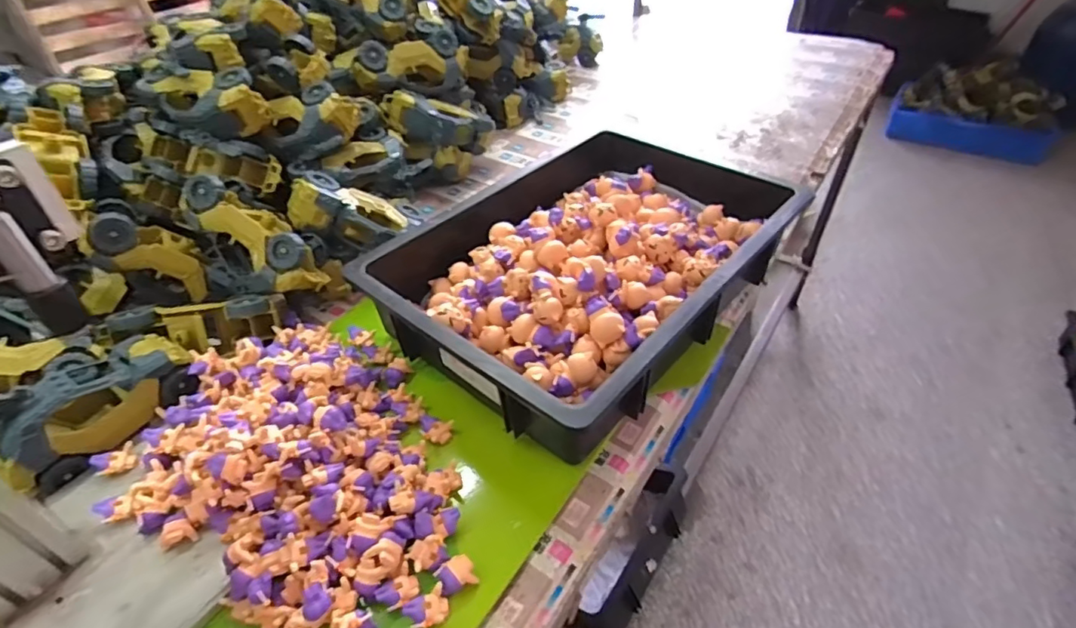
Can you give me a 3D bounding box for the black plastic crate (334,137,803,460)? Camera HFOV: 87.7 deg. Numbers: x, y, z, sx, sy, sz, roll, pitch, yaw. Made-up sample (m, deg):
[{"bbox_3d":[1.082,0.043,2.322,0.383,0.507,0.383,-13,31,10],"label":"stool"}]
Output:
[{"bbox_3d":[0.065,-0.071,0.647,0.317,0.100,0.460,30,51,30],"label":"black plastic crate"}]

